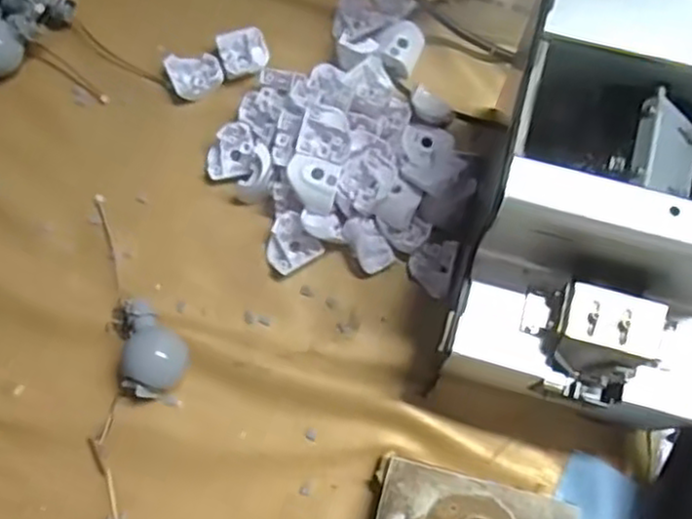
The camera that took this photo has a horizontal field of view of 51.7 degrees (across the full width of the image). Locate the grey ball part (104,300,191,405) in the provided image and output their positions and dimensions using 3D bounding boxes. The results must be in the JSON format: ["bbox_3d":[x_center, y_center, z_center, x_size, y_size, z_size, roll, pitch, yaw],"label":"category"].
[{"bbox_3d":[-0.112,0.049,0.403,0.038,0.025,0.065,-23,74,-6],"label":"grey ball part"}]

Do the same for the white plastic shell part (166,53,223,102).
[{"bbox_3d":[-0.098,-0.121,0.464,0.032,0.010,0.032,-25,74,-6],"label":"white plastic shell part"}]

